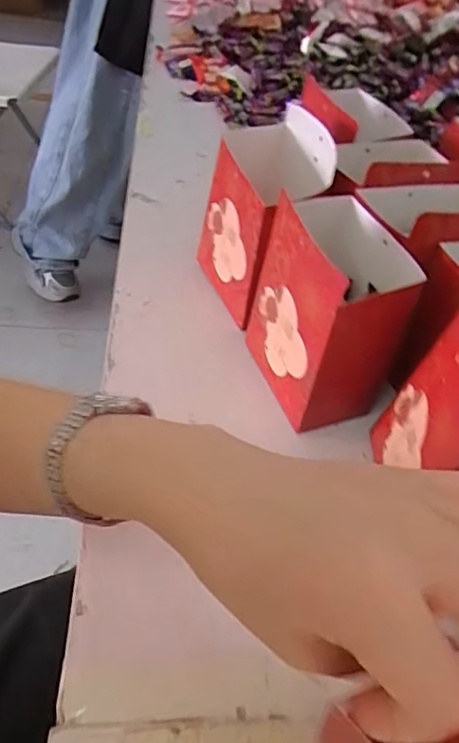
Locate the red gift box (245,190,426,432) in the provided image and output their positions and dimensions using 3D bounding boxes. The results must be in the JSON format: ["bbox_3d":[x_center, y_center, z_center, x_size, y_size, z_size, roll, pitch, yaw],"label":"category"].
[{"bbox_3d":[0.070,-0.051,0.388,0.078,0.128,0.104,-12,51,-19],"label":"red gift box"}]

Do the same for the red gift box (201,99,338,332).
[{"bbox_3d":[0.030,-0.128,0.468,0.093,0.146,0.095,-22,55,-26],"label":"red gift box"}]

